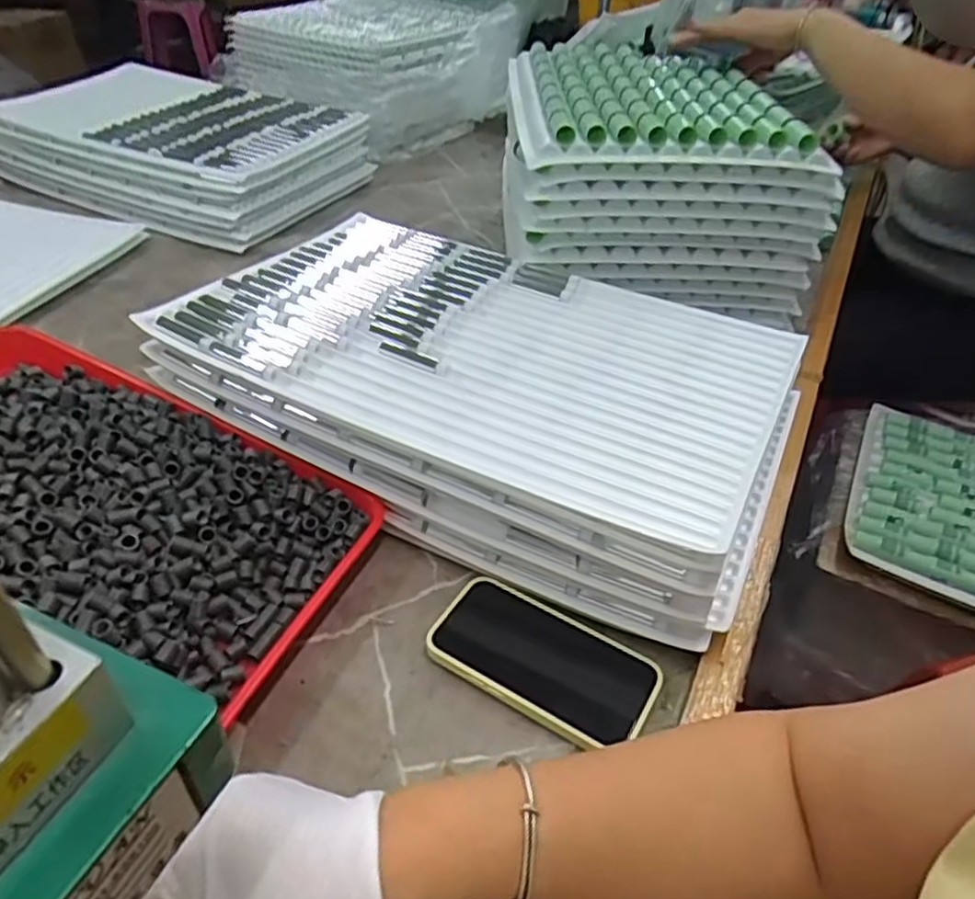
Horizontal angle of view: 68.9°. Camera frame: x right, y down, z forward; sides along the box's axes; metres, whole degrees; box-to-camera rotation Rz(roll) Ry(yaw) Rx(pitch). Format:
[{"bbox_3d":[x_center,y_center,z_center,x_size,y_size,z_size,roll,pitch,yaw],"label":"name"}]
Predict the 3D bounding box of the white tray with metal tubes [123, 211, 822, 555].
[{"bbox_3d":[-0.001,-0.099,0.619,0.489,0.019,0.319,21,44,20],"label":"white tray with metal tubes"}]

